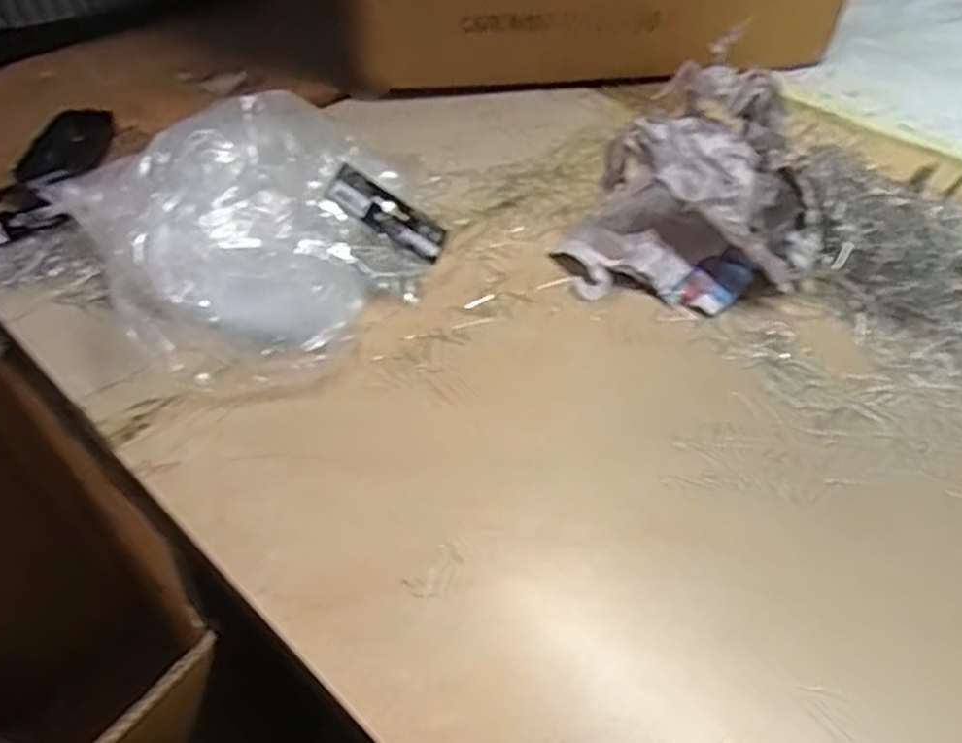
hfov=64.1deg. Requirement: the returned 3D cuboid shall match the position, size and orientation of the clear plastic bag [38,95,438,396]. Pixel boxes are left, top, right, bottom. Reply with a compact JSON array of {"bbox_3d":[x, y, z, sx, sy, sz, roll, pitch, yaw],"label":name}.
[{"bbox_3d":[-0.153,-0.116,0.576,0.252,0.093,0.245,-24,50,-23],"label":"clear plastic bag"}]

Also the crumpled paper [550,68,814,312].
[{"bbox_3d":[0.165,-0.139,0.580,0.188,0.125,0.143,11,46,10],"label":"crumpled paper"}]

